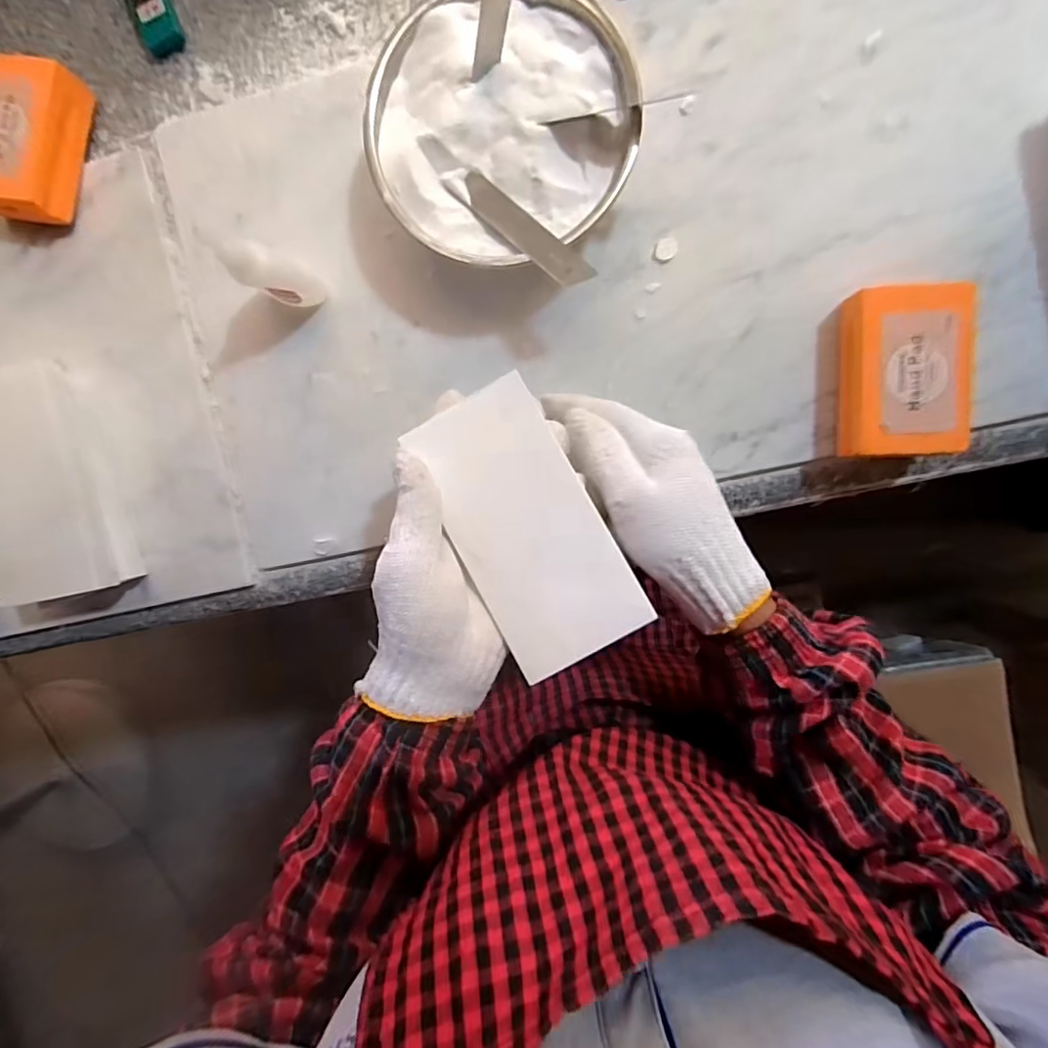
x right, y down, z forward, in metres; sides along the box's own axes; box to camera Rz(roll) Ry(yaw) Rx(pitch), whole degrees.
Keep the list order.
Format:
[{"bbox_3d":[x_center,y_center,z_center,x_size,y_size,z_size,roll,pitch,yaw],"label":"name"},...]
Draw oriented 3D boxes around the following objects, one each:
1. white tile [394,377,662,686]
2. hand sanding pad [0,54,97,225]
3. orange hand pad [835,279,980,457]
[{"bbox_3d":[0.001,0.000,0.299,0.073,0.008,0.147,-26,85,6],"label":"white tile"},{"bbox_3d":[-0.329,-0.252,0.371,0.057,0.029,0.096,12,94,4],"label":"hand sanding pad"},{"bbox_3d":[0.218,-0.085,0.327,0.062,0.035,0.091,1,94,5],"label":"orange hand pad"}]

